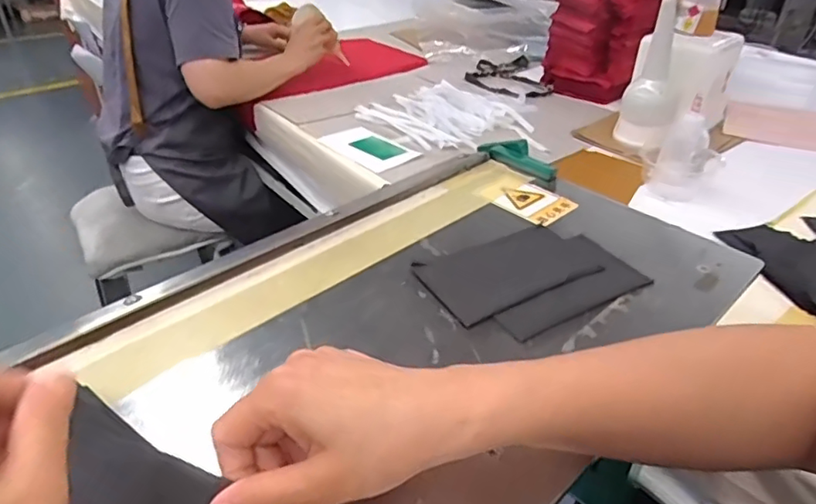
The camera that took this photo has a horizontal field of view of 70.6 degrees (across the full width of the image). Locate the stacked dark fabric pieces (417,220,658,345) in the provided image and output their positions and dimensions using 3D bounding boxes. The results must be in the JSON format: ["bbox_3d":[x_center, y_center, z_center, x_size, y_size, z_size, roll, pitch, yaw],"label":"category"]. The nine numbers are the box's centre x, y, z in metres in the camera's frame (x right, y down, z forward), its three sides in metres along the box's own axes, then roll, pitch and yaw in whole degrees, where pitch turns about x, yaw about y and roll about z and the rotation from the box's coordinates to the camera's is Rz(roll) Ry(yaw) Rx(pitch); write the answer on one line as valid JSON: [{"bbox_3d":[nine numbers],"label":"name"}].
[{"bbox_3d":[0.096,0.018,0.462,0.157,0.010,0.109,-18,39,-26],"label":"stacked dark fabric pieces"}]

